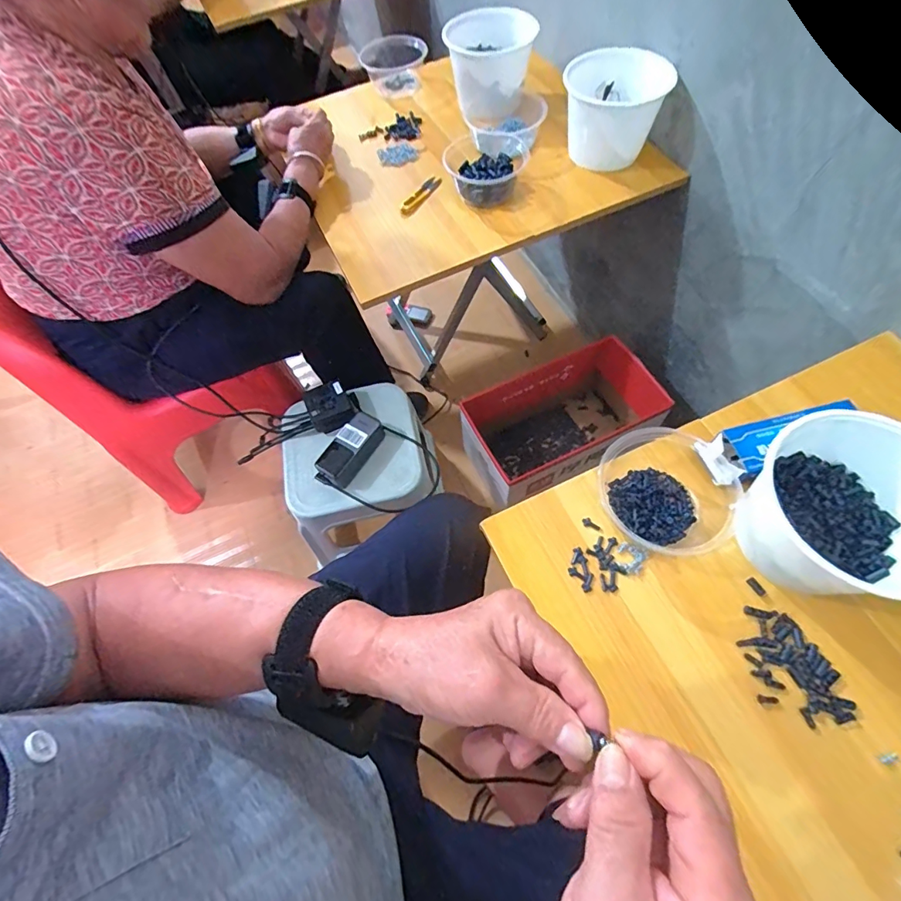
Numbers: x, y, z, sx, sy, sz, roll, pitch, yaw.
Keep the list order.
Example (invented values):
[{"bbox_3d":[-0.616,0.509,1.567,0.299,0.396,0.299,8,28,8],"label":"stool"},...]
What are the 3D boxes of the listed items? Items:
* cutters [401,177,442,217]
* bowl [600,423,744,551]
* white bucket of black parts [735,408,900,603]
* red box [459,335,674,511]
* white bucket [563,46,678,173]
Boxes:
[{"bbox_3d":[-0.055,-0.457,0.825,0.029,0.013,0.098,34,71,18],"label":"cutters"},{"bbox_3d":[0.235,0.039,0.488,0.127,0.056,0.133,-1,64,3],"label":"bowl"},{"bbox_3d":[0.360,0.057,0.433,0.159,0.107,0.141,34,71,18],"label":"white bucket of black parts"},{"bbox_3d":[0.238,-0.060,1.040,0.390,0.203,0.231,-28,66,-10],"label":"red box"},{"bbox_3d":[0.283,-0.599,0.799,0.157,0.139,0.169,-1,64,3],"label":"white bucket"}]

